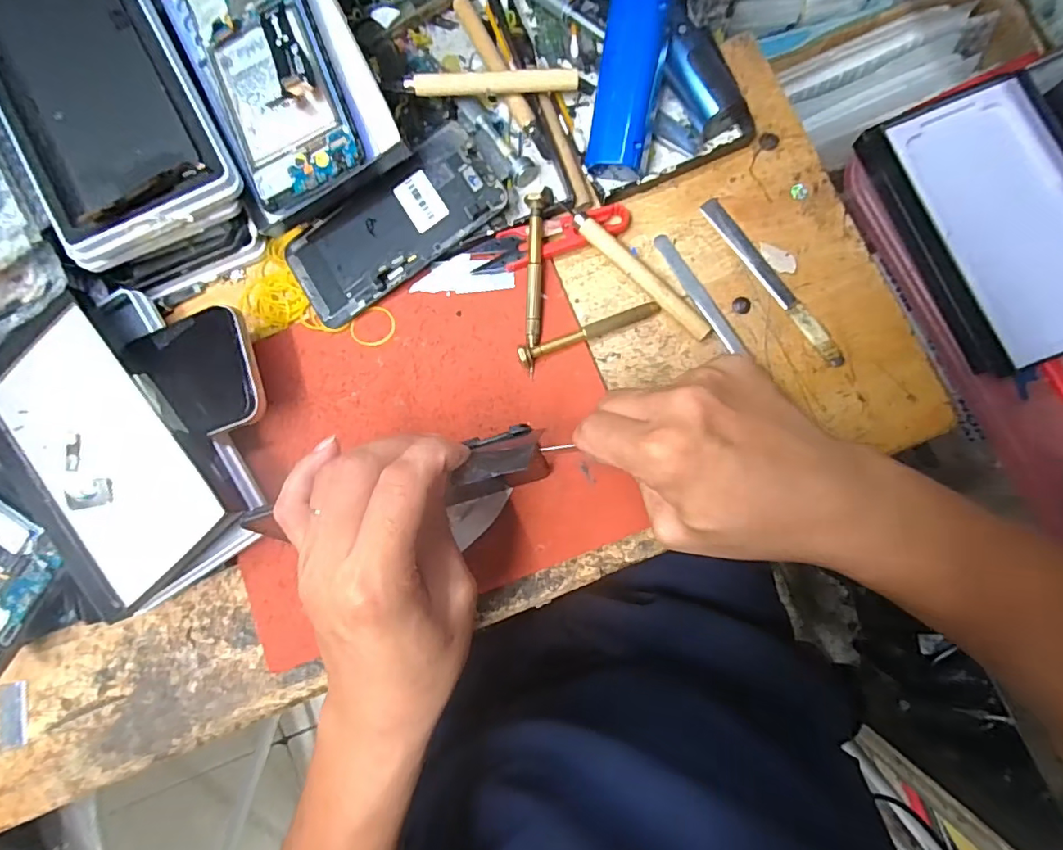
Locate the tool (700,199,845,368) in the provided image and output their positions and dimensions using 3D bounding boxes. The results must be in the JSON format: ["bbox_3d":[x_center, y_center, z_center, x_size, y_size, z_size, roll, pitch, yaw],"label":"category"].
[{"bbox_3d":[0.148,-0.089,0.326,0.012,0.007,0.128,-34,83,1],"label":"tool"}]

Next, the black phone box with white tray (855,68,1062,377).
[{"bbox_3d":[0.292,-0.127,0.327,0.098,0.028,0.172,-22,83,2],"label":"black phone box with white tray"}]

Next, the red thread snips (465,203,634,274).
[{"bbox_3d":[0.012,-0.117,0.332,0.101,0.012,0.025,-14,84,3],"label":"red thread snips"}]

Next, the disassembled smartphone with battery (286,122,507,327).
[{"bbox_3d":[-0.088,-0.125,0.335,0.140,0.008,0.064,-32,85,6],"label":"disassembled smartphone with battery"}]

